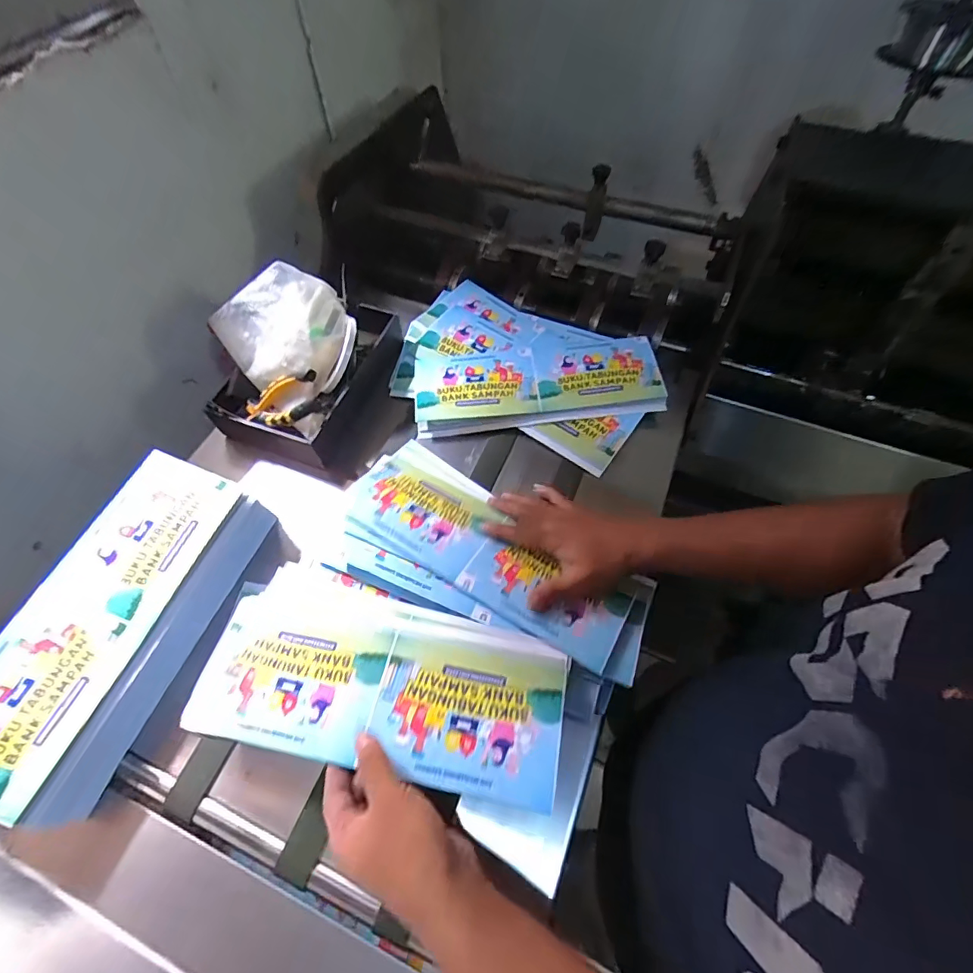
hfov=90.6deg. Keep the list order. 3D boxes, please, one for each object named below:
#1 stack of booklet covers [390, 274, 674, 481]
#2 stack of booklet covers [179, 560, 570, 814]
[{"bbox_3d":[0.035,-0.141,0.619,0.339,0.025,0.234,27,69,16],"label":"stack of booklet covers"},{"bbox_3d":[-0.090,0.167,0.423,0.310,0.033,0.149,12,59,11],"label":"stack of booklet covers"}]

